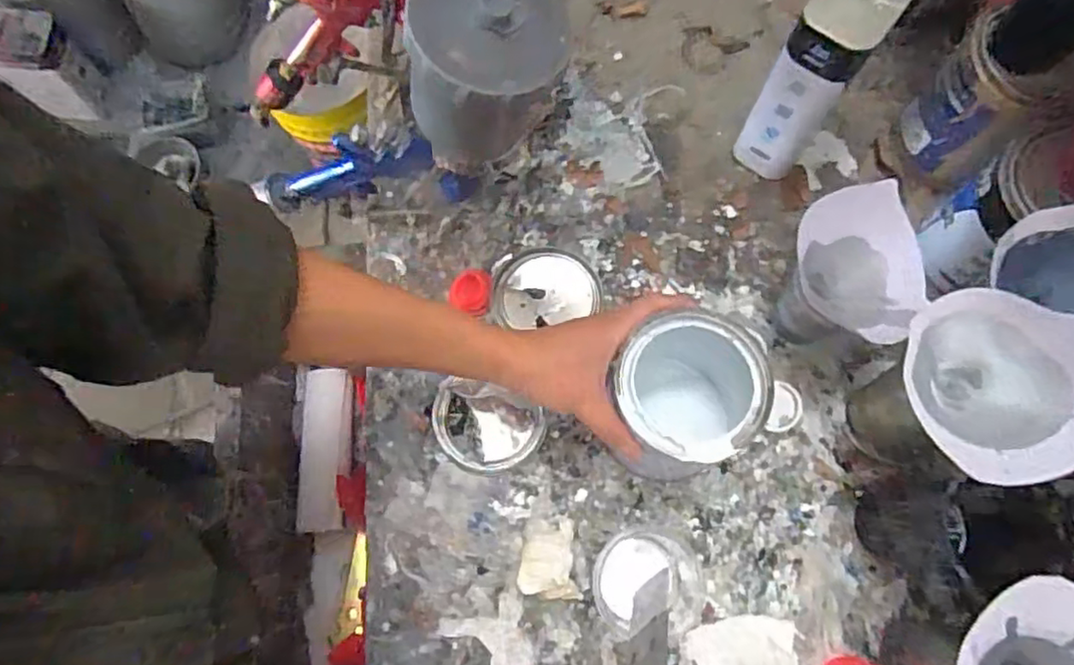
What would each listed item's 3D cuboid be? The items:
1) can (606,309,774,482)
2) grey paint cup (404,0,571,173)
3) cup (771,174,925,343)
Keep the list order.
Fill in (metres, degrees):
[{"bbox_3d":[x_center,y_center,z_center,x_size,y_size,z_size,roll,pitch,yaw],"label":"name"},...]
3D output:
[{"bbox_3d":[0.108,0.050,0.507,0.105,0.125,0.105,0,74,0],"label":"can"},{"bbox_3d":[-0.031,-0.172,0.438,0.094,0.119,0.090,-1,74,2],"label":"grey paint cup"},{"bbox_3d":[0.254,-0.041,0.547,0.096,0.123,0.115,-41,76,-9],"label":"cup"}]

